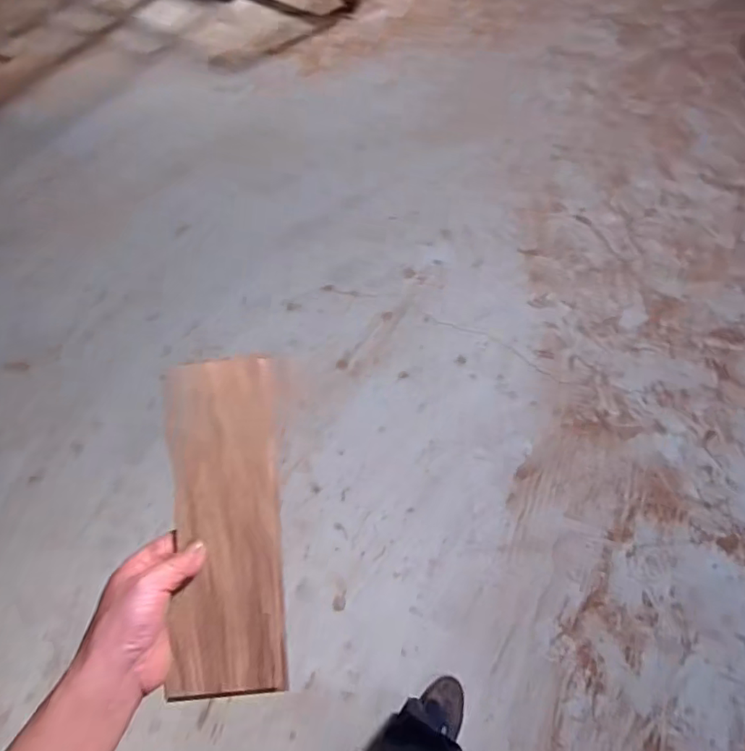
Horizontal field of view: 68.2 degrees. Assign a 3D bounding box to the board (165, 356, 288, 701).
[{"bbox_3d":[-0.127,0.120,0.477,0.093,0.014,0.279,-7,74,-1],"label":"board"}]

